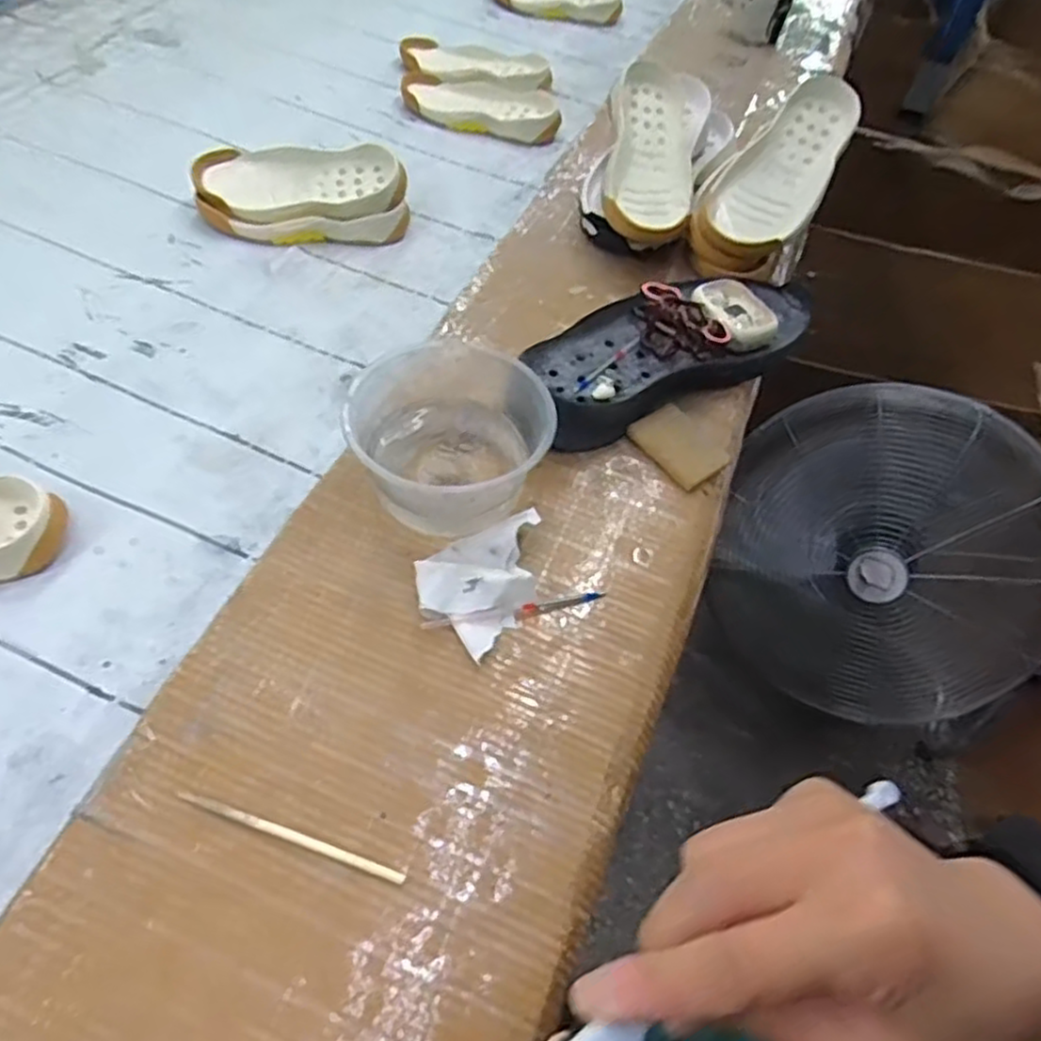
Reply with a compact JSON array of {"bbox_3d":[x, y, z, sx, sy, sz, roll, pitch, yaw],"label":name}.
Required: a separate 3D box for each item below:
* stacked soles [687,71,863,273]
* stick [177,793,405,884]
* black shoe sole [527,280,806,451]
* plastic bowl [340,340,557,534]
[{"bbox_3d":[0.258,-0.345,0.726,0.087,0.038,0.254,32,74,18],"label":"stacked soles"},{"bbox_3d":[-0.120,0.166,0.389,0.125,0.006,0.007,19,56,6],"label":"stick"},{"bbox_3d":[0.136,-0.154,0.634,0.307,0.035,0.114,-25,62,-22],"label":"black shoe sole"},{"bbox_3d":[-0.049,-0.052,0.513,0.126,0.078,0.129,3,56,-5],"label":"plastic bowl"}]

